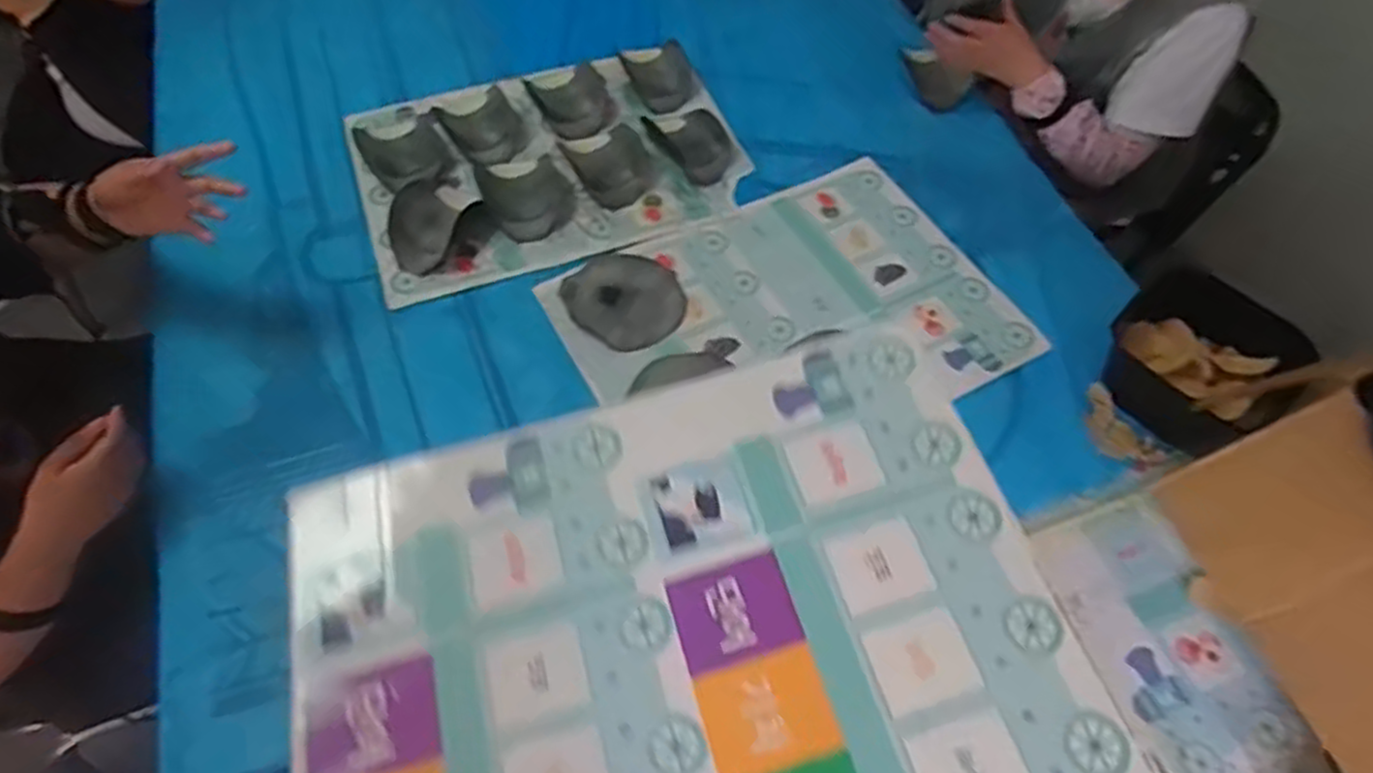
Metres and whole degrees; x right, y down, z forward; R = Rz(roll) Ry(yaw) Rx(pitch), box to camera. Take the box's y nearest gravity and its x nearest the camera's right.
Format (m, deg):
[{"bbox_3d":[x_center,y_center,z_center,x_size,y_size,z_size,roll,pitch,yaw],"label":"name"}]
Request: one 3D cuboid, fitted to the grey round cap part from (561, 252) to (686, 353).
[{"bbox_3d":[-0.080,-0.114,1.000,0.156,0.017,0.140,33,62,25],"label":"grey round cap part"}]

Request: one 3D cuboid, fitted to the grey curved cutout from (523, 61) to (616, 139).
[{"bbox_3d":[-0.165,-0.430,1.156,0.108,0.016,0.153,-23,62,-16],"label":"grey curved cutout"}]

